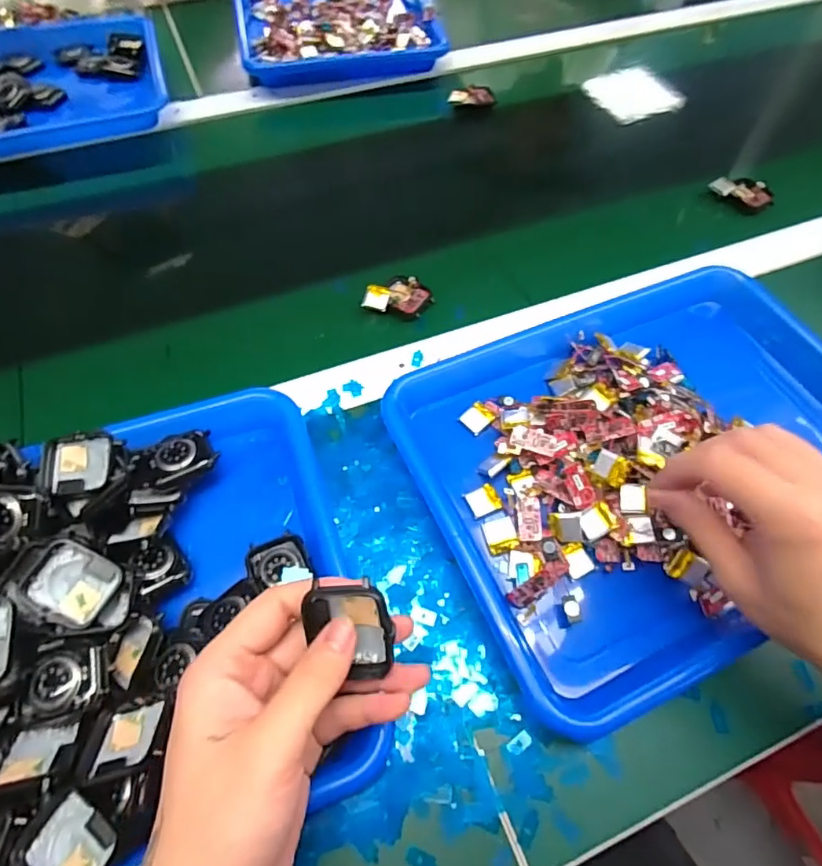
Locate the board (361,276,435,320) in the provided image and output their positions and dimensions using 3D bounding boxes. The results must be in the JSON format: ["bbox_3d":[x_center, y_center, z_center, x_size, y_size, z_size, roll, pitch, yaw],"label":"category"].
[{"bbox_3d":[-0.010,-0.120,0.457,0.056,0.013,0.041,10,61,3],"label":"board"}]

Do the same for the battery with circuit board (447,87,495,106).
[{"bbox_3d":[0.071,-0.397,0.625,0.053,0.013,0.019,1,61,-2],"label":"battery with circuit board"}]

